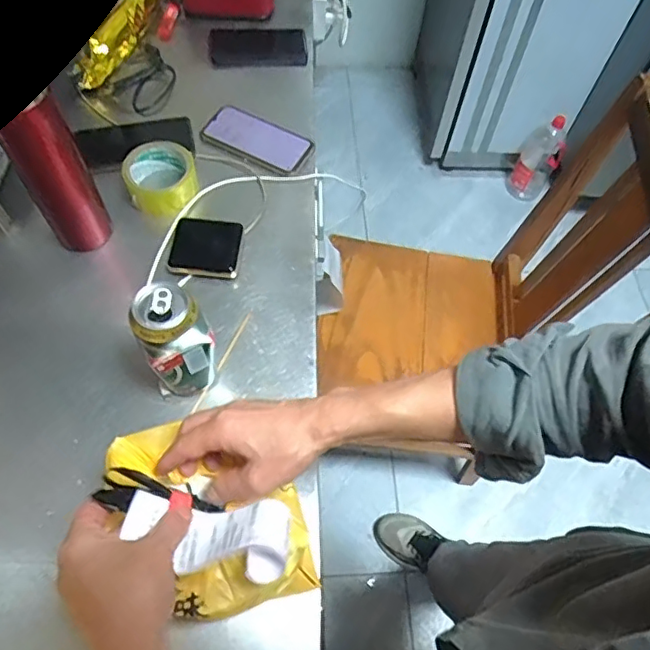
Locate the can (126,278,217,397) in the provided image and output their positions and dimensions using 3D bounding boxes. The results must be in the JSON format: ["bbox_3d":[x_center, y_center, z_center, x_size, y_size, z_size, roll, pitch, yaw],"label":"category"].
[{"bbox_3d":[-0.156,0.021,0.613,0.072,0.172,0.056,-20,65,-13],"label":"can"}]

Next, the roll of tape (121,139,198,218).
[{"bbox_3d":[-0.228,-0.203,0.800,0.092,0.052,0.097,1,63,-3],"label":"roll of tape"}]

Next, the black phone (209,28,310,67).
[{"bbox_3d":[-0.112,-0.470,0.961,0.162,0.017,0.077,-2,63,-4],"label":"black phone"}]

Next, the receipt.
[{"bbox_3d":[-0.093,0.169,0.466,0.126,0.042,0.063,9,63,1],"label":"receipt"}]

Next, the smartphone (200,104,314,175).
[{"bbox_3d":[-0.101,-0.281,0.859,0.164,0.010,0.086,24,64,9],"label":"smartphone"}]

